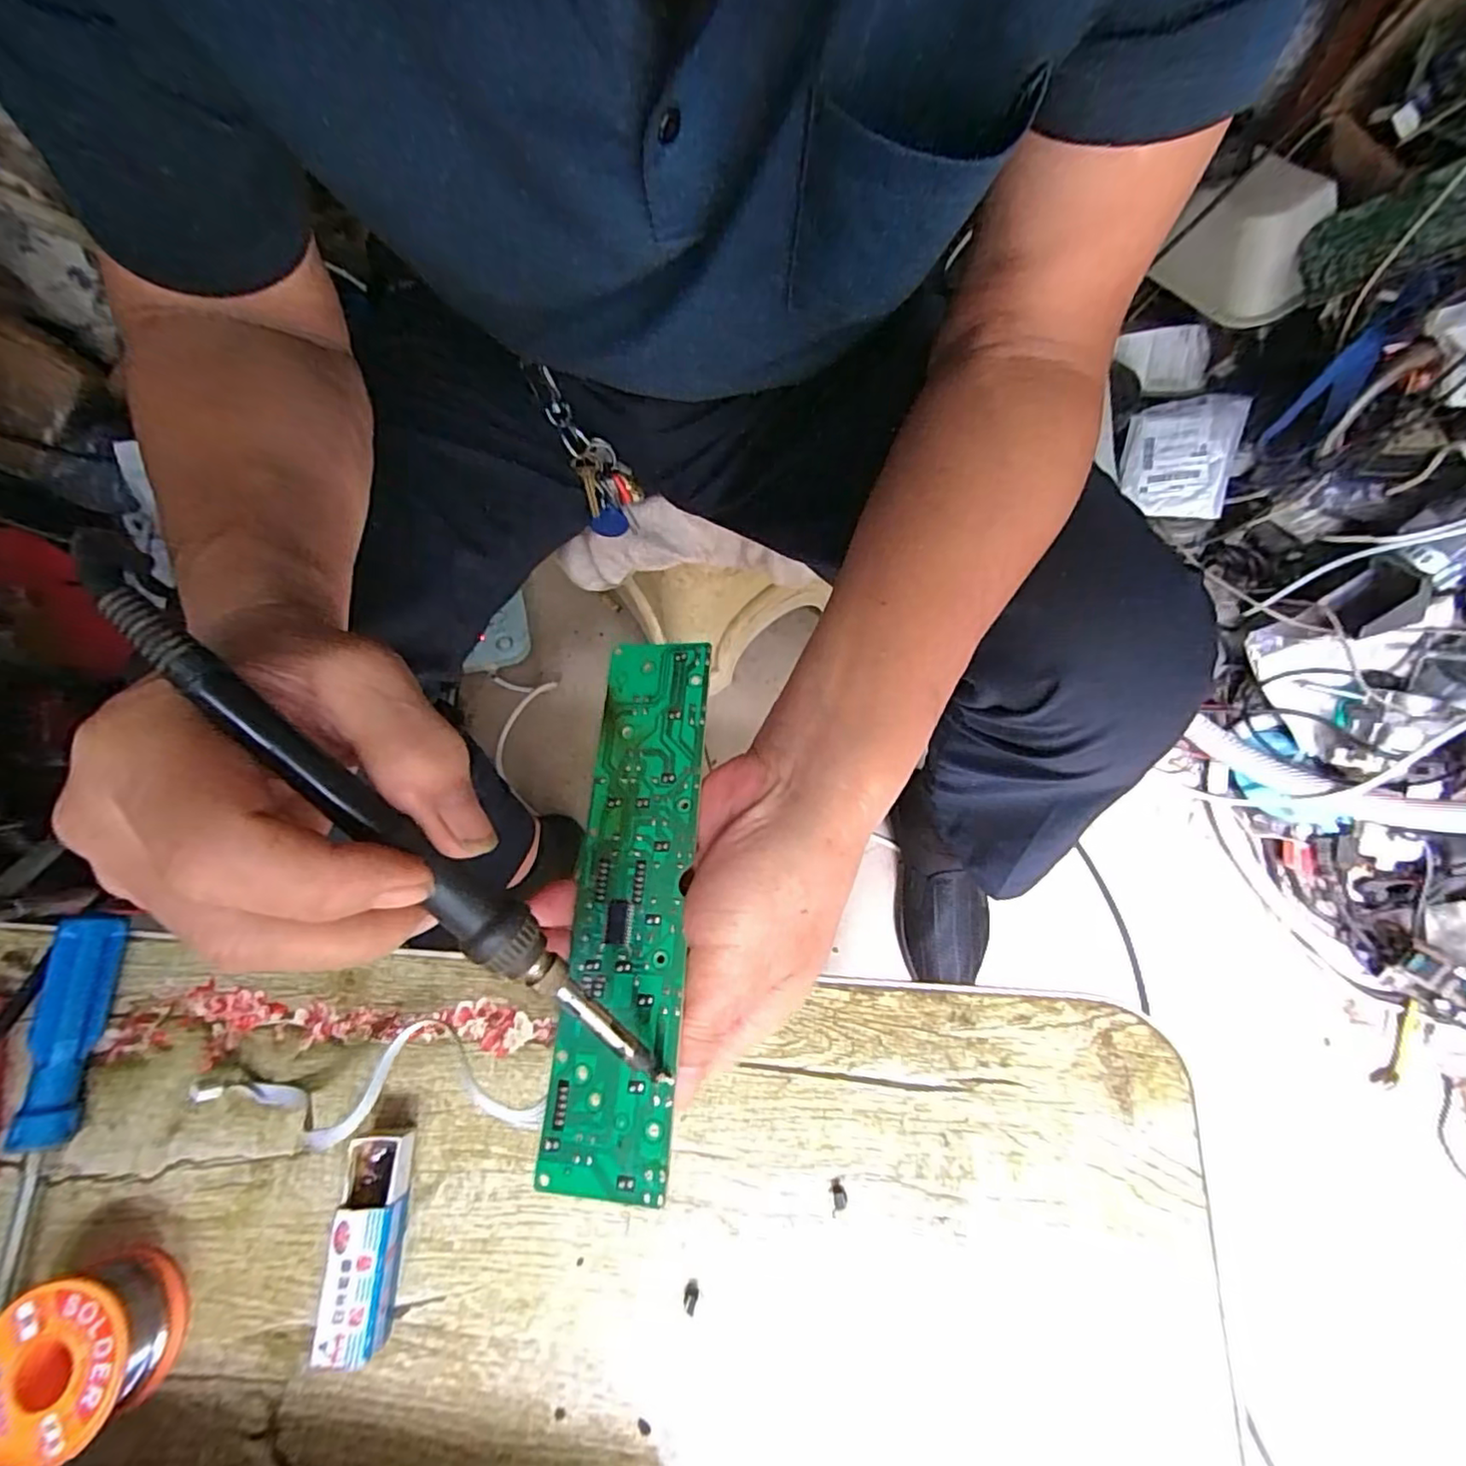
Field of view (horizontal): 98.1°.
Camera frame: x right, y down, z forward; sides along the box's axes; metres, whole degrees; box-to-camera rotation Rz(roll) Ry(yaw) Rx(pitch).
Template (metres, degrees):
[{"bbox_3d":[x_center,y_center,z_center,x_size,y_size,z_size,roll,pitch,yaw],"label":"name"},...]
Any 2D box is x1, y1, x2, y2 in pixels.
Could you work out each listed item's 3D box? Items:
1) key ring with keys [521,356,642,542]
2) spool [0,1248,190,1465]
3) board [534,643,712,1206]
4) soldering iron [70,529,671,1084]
[{"bbox_3d":[-0.109,-0.207,0.475,0.025,0.136,0.047,28,70,39],"label":"key ring with keys"},{"bbox_3d":[-0.240,0.229,0.234,0.052,0.030,0.052,0,69,1],"label":"spool"},{"bbox_3d":[-0.039,0.058,0.248,0.045,0.009,0.204,3,69,2],"label":"board"},{"bbox_3d":[-0.088,0.036,0.177,0.018,0.019,0.213,-45,107,-14],"label":"soldering iron"}]

